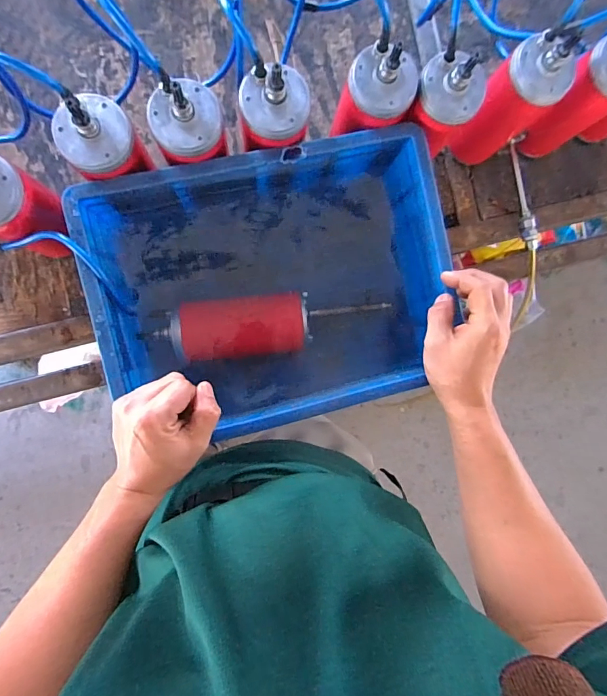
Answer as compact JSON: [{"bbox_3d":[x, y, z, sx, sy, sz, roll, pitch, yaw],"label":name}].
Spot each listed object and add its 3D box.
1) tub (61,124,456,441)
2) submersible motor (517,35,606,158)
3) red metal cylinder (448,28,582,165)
[{"bbox_3d":[-0.034,-0.073,0.513,0.389,0.126,0.284,-13,94,-6],"label":"tub"},{"bbox_3d":[0.354,-0.325,0.544,0.070,0.208,0.072,0,93,-7],"label":"submersible motor"},{"bbox_3d":[0.259,-0.314,0.535,0.064,0.193,0.084,-45,97,-3],"label":"red metal cylinder"}]

